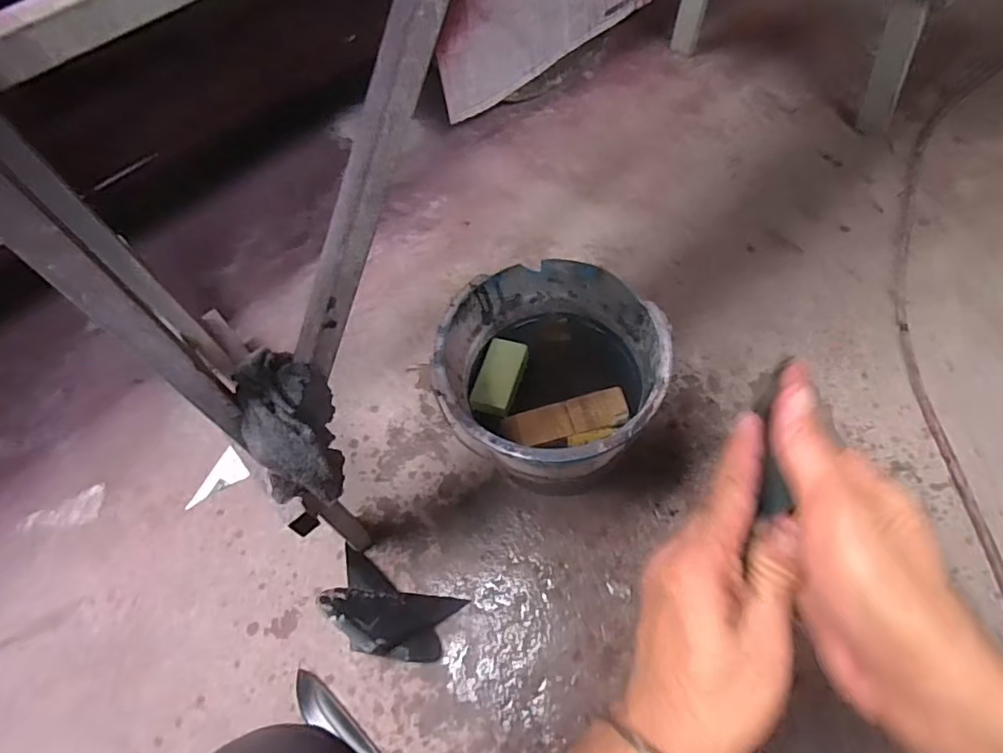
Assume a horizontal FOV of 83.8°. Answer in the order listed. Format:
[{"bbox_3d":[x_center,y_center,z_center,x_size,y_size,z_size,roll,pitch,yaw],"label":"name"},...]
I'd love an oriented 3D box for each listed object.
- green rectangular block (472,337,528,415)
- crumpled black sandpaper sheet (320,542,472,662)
[{"bbox_3d":[-0.003,0.000,0.705,0.052,0.021,0.103,14,63,15],"label":"green rectangular block"},{"bbox_3d":[-0.148,0.292,0.700,0.170,0.055,0.101,18,63,17],"label":"crumpled black sandpaper sheet"}]

